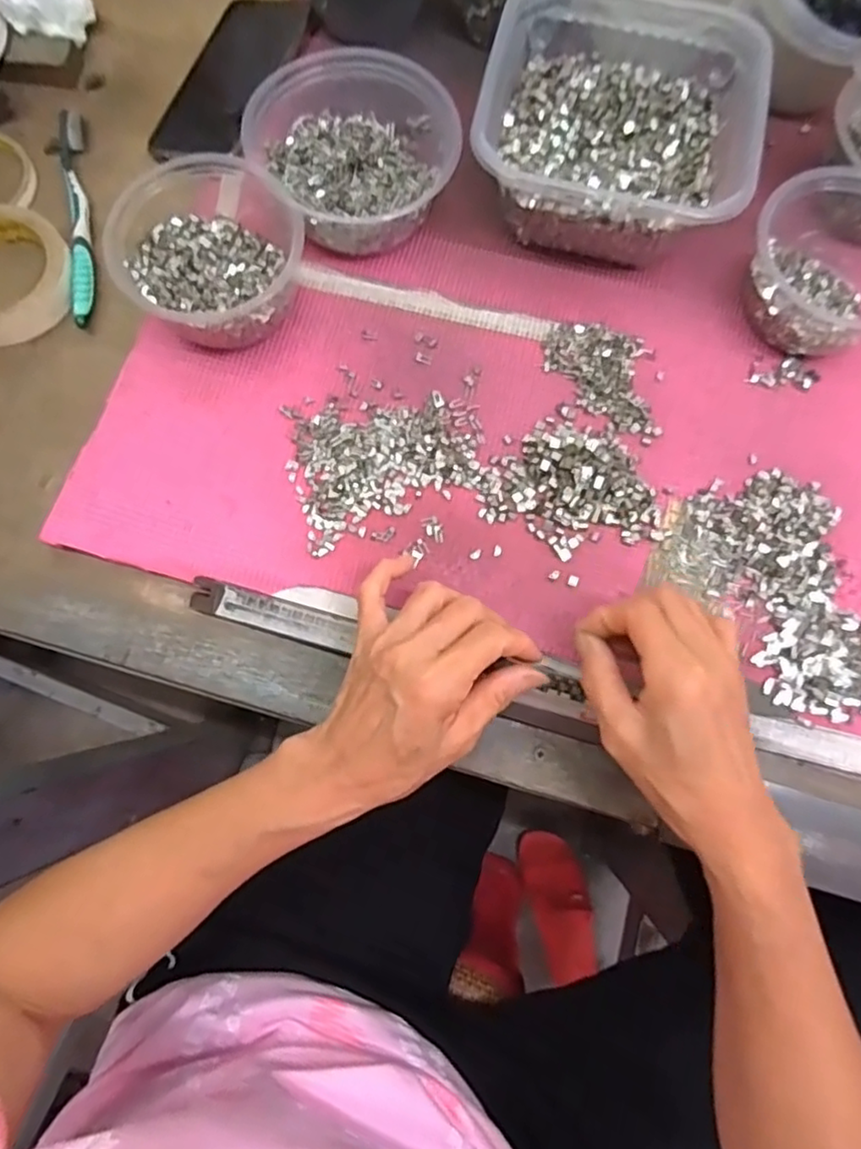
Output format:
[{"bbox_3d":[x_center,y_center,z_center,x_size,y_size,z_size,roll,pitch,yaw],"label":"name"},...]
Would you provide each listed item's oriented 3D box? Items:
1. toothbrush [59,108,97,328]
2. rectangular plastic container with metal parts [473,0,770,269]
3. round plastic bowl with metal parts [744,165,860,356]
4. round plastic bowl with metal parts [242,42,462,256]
[{"bbox_3d":[-0.253,-0.260,0.455,0.017,0.014,0.186,-11,75,-5],"label":"toothbrush"},{"bbox_3d":[0.122,-0.299,0.434,0.169,0.075,0.163,13,75,2],"label":"rectangular plastic container with metal parts"},{"bbox_3d":[0.266,-0.206,0.416,0.110,0.068,0.109,1,75,-2],"label":"round plastic bowl with metal parts"},{"bbox_3d":[-0.051,-0.280,0.429,0.129,0.068,0.124,1,75,-2],"label":"round plastic bowl with metal parts"}]

